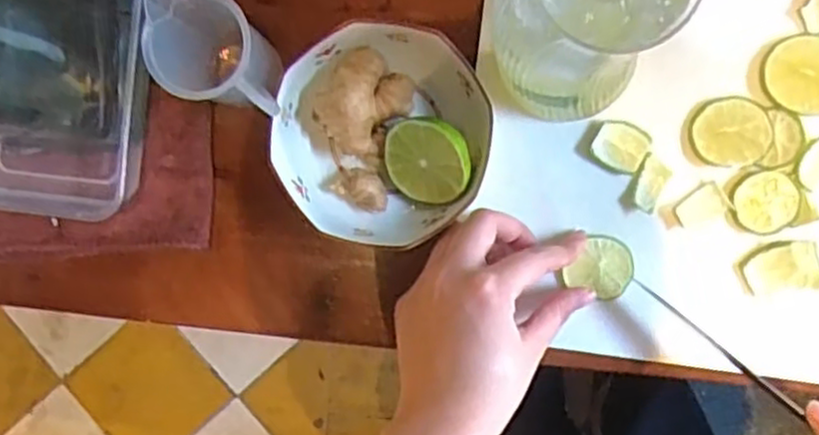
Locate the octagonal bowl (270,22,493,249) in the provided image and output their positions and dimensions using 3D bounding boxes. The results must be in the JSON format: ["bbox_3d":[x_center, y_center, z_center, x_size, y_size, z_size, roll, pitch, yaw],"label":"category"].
[{"bbox_3d":[-0.015,-0.045,0.404,0.115,0.036,0.119,11,95,5],"label":"octagonal bowl"}]

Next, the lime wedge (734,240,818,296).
[{"bbox_3d":[0.201,0.027,0.395,0.042,0.004,0.028,-10,93,6],"label":"lime wedge"}]

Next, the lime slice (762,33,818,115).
[{"bbox_3d":[0.214,-0.077,0.389,0.043,0.007,0.042,-2,93,6],"label":"lime slice"}]

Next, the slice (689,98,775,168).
[{"bbox_3d":[0.174,-0.046,0.394,0.039,0.007,0.036,0,94,5],"label":"slice"}]

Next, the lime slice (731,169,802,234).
[{"bbox_3d":[0.193,-0.008,0.394,0.033,0.005,0.033,0,94,5],"label":"lime slice"}]

